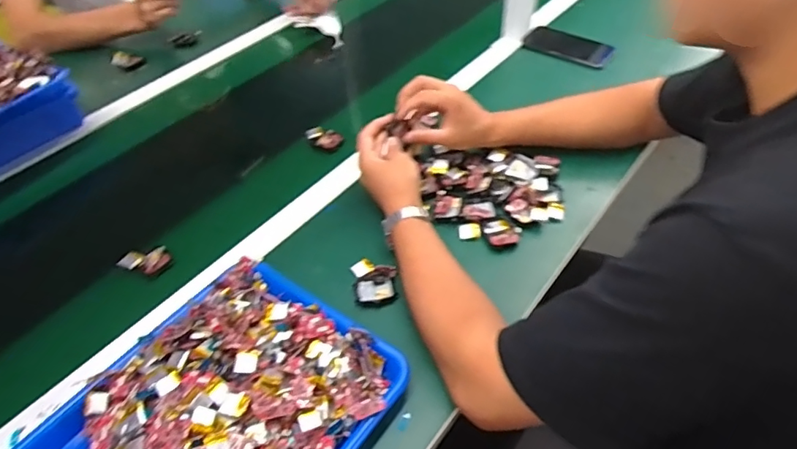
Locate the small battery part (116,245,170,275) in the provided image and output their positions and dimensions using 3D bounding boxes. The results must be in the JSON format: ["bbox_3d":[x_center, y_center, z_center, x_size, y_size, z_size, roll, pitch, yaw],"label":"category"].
[{"bbox_3d":[-0.320,0.046,0.667,0.056,0.020,0.030,-10,46,-6],"label":"small battery part"}]

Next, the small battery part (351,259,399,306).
[{"bbox_3d":[-0.028,0.067,0.621,0.051,0.012,0.061,-5,46,-2],"label":"small battery part"}]

